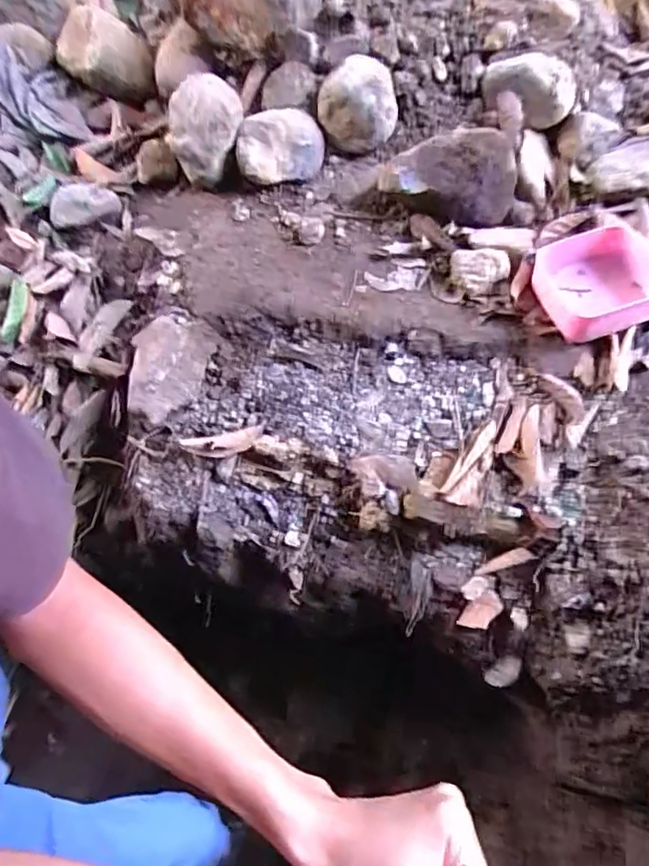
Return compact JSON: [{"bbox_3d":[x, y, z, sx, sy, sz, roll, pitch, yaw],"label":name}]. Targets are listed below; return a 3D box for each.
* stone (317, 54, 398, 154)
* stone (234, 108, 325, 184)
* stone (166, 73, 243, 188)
[{"bbox_3d":[0.043,-0.438,0.748,0.091,0.087,0.090,-23,60,-16],"label":"stone"},{"bbox_3d":[-0.064,-0.391,0.763,0.117,0.086,0.045,-11,29,-12],"label":"stone"},{"bbox_3d":[-0.163,-0.408,0.768,0.102,0.110,0.112,-12,57,-9],"label":"stone"}]

